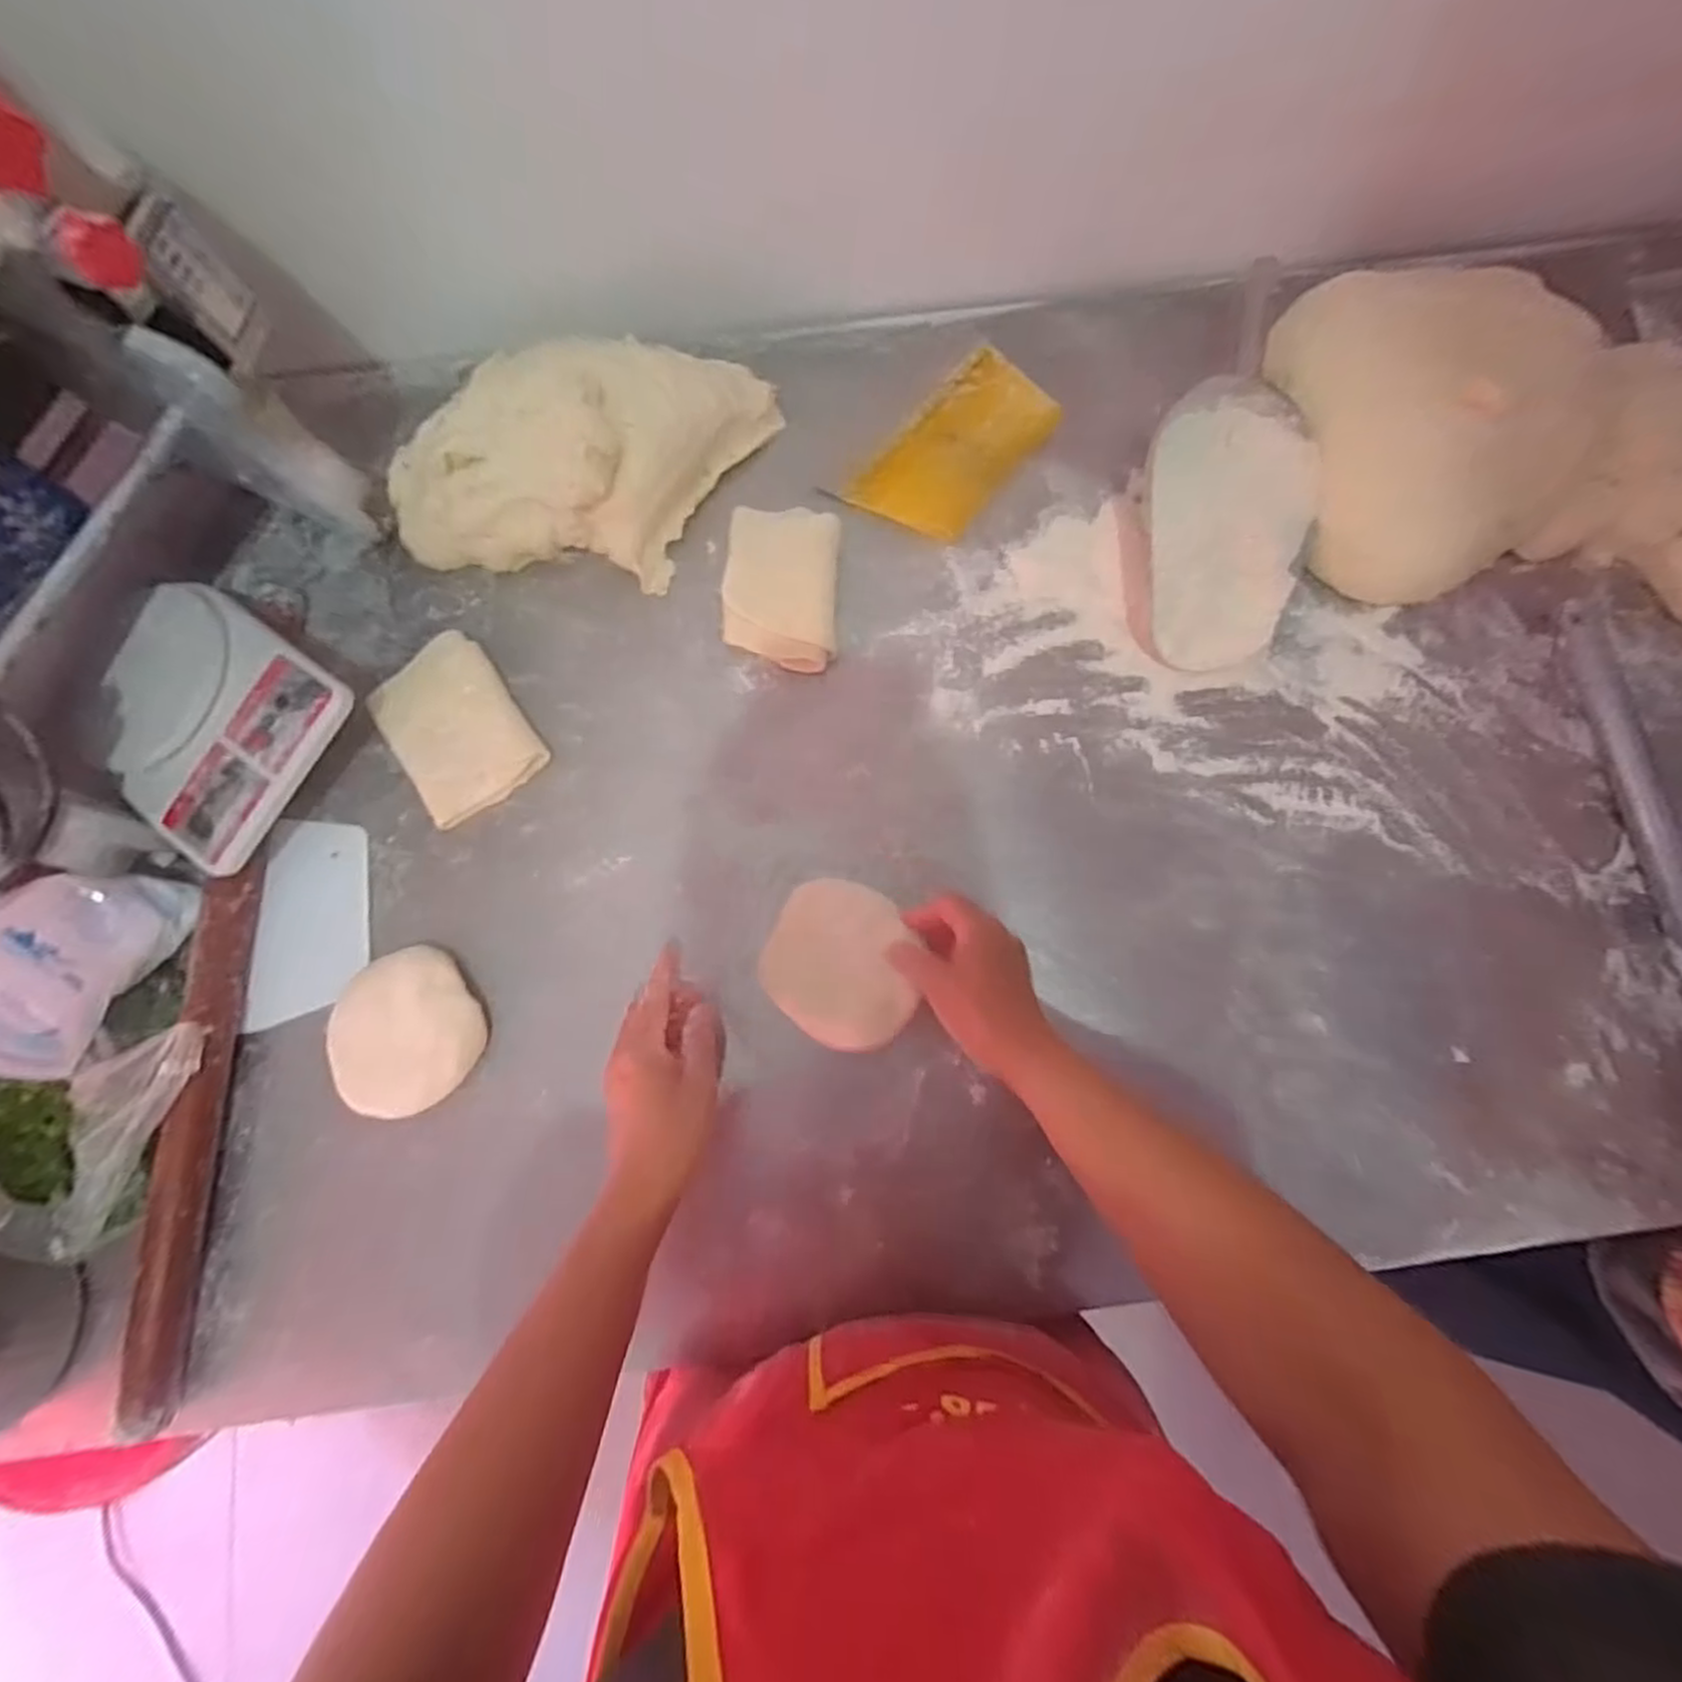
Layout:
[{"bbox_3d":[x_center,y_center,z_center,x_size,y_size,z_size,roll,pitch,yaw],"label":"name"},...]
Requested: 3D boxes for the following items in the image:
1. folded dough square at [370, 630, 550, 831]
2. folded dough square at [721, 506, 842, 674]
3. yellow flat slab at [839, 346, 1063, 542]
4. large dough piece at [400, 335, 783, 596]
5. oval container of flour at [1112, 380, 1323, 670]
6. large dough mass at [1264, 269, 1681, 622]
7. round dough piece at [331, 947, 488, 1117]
[{"bbox_3d":[-0.290,-0.086,0.541,0.093,0.036,0.128,-34,81,-6],"label":"folded dough square"},{"bbox_3d":[-0.046,-0.201,0.563,0.086,0.020,0.133,2,80,0],"label":"folded dough square"},{"bbox_3d":[0.094,-0.320,0.589,0.096,0.017,0.170,41,82,7],"label":"yellow flat slab"},{"bbox_3d":[-0.193,-0.289,0.546,0.294,0.095,0.170,-13,80,-2],"label":"large dough piece"},{"bbox_3d":[0.291,-0.239,0.556,0.137,0.058,0.204,4,80,1],"label":"oval container of flour"},{"bbox_3d":[0.564,-0.298,0.552,0.437,0.088,0.237,7,80,1],"label":"large dough mass"},{"bbox_3d":[-0.300,0.131,0.500,0.098,0.034,0.102,0,80,0],"label":"round dough piece"}]

